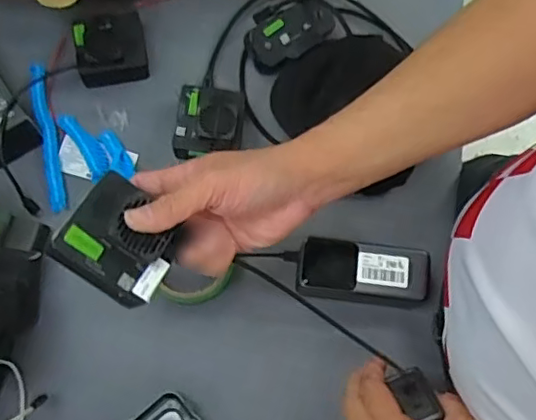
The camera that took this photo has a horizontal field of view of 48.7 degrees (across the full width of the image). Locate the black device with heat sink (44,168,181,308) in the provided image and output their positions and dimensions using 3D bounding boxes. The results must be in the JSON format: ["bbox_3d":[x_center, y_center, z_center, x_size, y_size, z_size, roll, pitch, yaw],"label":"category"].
[{"bbox_3d":[-0.103,0.022,0.415,0.075,0.028,0.070,37,70,-15],"label":"black device with heat sink"}]

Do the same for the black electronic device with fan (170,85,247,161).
[{"bbox_3d":[-0.064,-0.095,0.651,0.073,0.041,0.080,9,73,1],"label":"black electronic device with fan"}]

